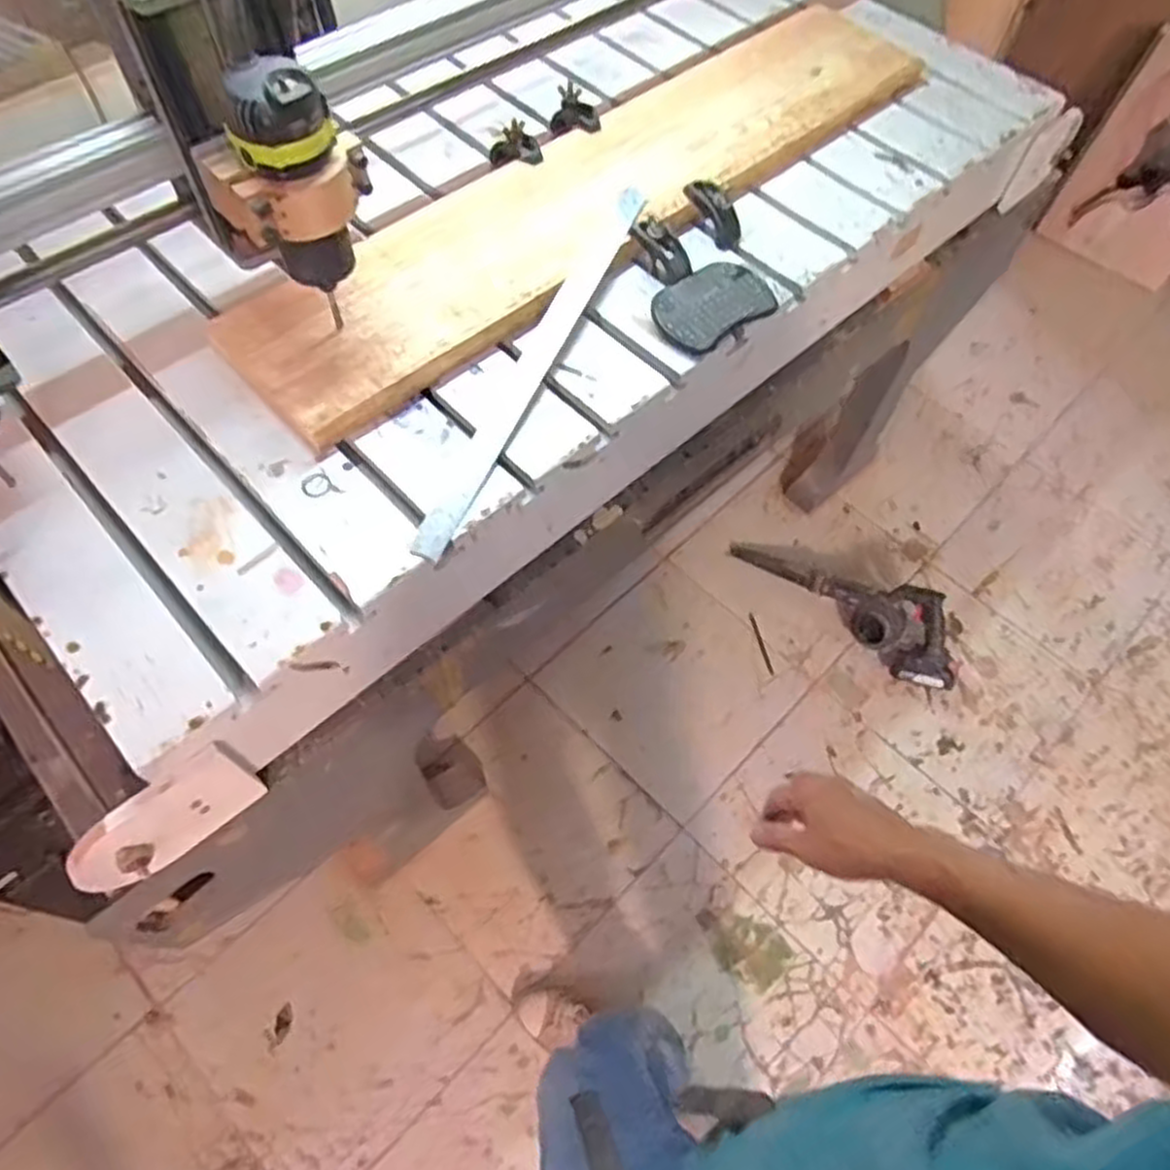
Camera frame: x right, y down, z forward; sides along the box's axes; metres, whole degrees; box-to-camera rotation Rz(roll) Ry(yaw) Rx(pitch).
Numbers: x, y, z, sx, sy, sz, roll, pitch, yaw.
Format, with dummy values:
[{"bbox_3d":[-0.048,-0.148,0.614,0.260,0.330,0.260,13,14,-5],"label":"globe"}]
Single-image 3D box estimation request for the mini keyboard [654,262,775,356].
[{"bbox_3d":[0.140,-0.310,0.859,0.138,0.025,0.086,-35,68,-20],"label":"mini keyboard"}]

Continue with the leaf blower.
[{"bbox_3d":[0.521,0.019,1.537,0.494,0.156,0.120,36,66,16],"label":"leaf blower"}]

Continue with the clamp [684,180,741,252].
[{"bbox_3d":[0.152,-0.441,0.910,0.038,0.052,0.085,-34,68,-19],"label":"clamp"}]

